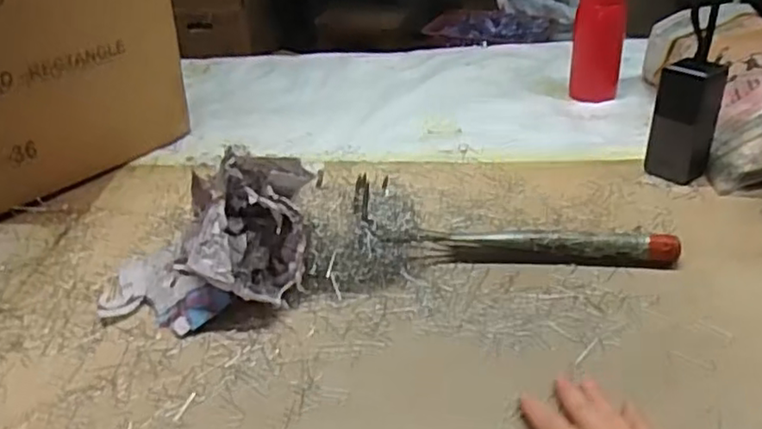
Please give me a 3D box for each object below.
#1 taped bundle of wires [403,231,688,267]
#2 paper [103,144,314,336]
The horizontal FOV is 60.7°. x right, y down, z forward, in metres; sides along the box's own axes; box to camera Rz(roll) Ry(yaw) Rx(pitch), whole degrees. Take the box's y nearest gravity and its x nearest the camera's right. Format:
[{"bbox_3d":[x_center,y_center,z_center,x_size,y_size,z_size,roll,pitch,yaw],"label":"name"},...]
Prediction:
[{"bbox_3d":[0.157,0.032,0.618,0.237,0.027,0.028,2,31,7],"label":"taped bundle of wires"},{"bbox_3d":[-0.162,0.020,0.569,0.184,0.120,0.115,6,32,13],"label":"paper"}]

